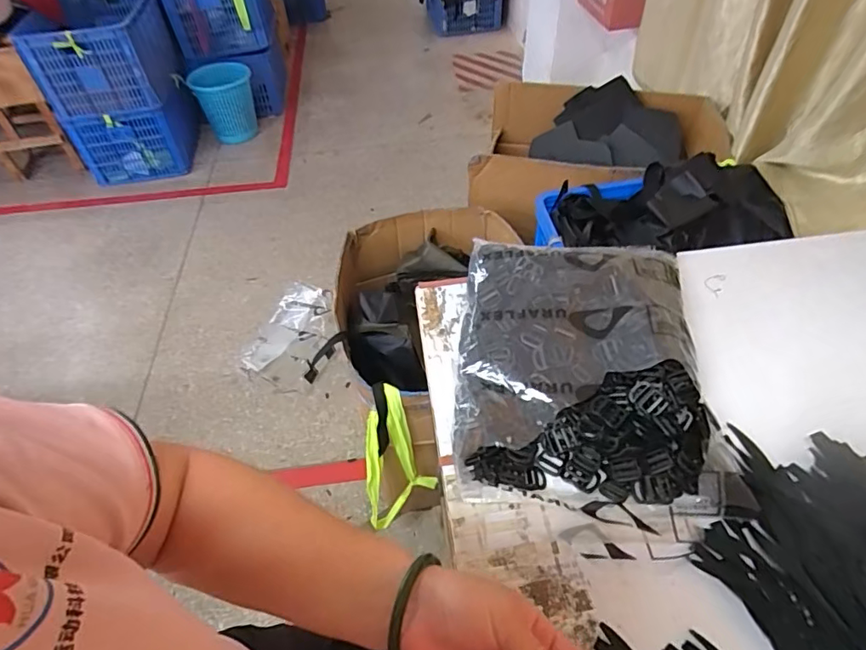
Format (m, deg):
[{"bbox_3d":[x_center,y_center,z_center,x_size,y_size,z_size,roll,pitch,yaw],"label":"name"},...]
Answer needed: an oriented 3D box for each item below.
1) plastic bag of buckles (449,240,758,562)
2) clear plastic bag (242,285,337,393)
[{"bbox_3d":[0.161,0.048,0.564,0.268,0.068,0.369,2,48,5],"label":"plastic bag of buckles"},{"bbox_3d":[-0.435,0.027,1.610,0.228,0.034,0.358,14,61,16],"label":"clear plastic bag"}]

